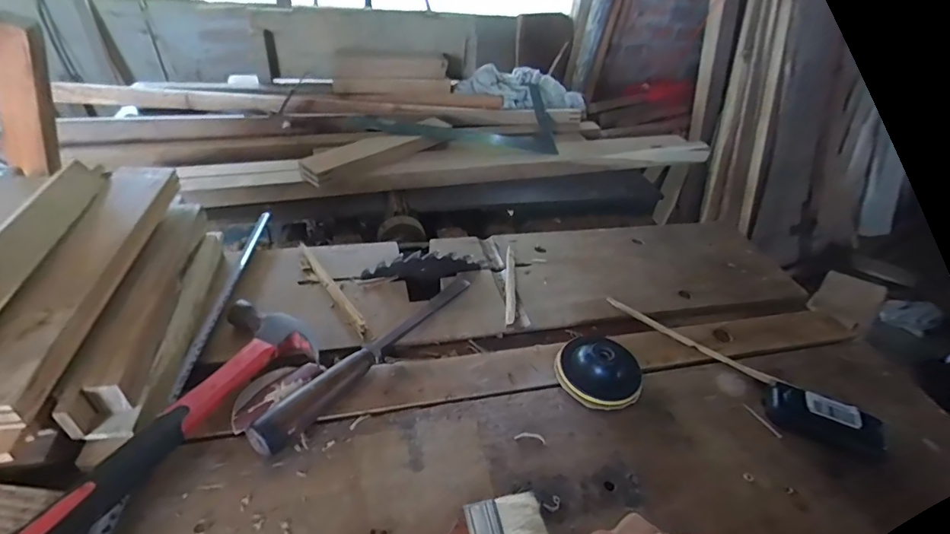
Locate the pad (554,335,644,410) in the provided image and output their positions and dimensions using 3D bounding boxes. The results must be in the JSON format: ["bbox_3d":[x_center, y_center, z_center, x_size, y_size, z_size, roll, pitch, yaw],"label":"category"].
[{"bbox_3d":[0.139,0.104,0.519,0.090,0.032,0.094,28,43,23],"label":"pad"}]

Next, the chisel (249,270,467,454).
[{"bbox_3d":[-0.103,0.079,0.514,0.050,0.038,0.306,28,43,23],"label":"chisel"}]

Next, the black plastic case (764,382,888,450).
[{"bbox_3d":[0.359,0.157,0.489,0.103,0.028,0.048,27,43,22],"label":"black plastic case"}]

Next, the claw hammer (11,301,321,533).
[{"bbox_3d":[-0.250,0.134,0.388,0.110,0.065,0.324,15,39,9],"label":"claw hammer"}]

